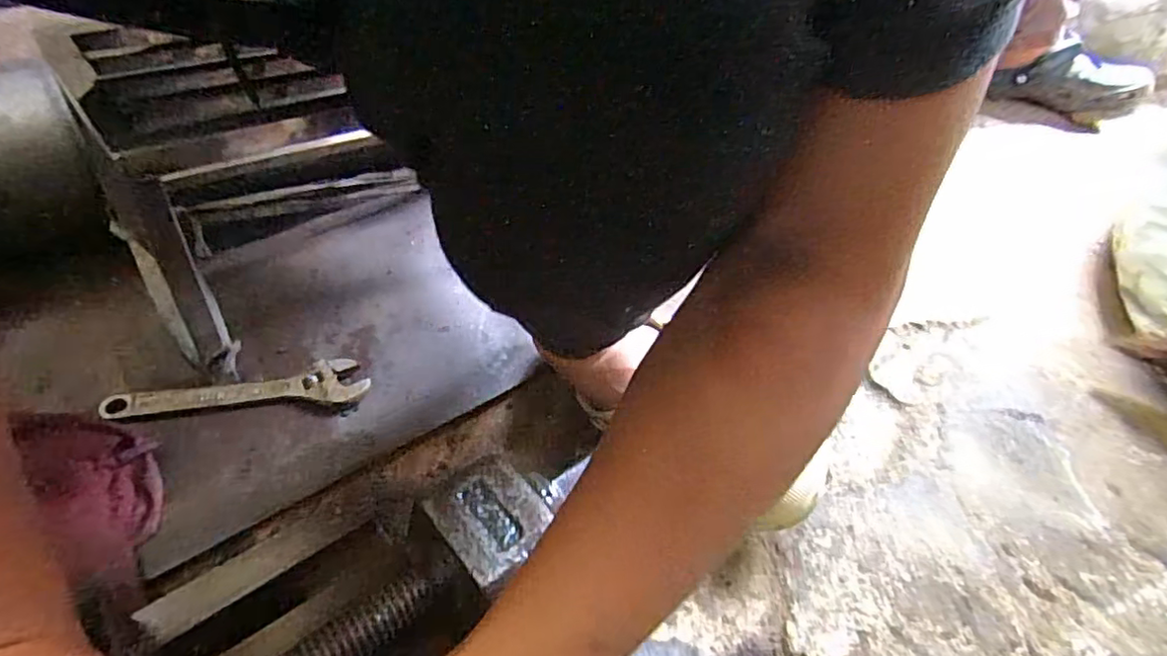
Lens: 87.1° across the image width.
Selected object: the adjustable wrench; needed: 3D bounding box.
[{"bbox_3d":[-0.277,0.050,0.499,0.192,0.015,0.045,-5,47,-11],"label":"adjustable wrench"}]

